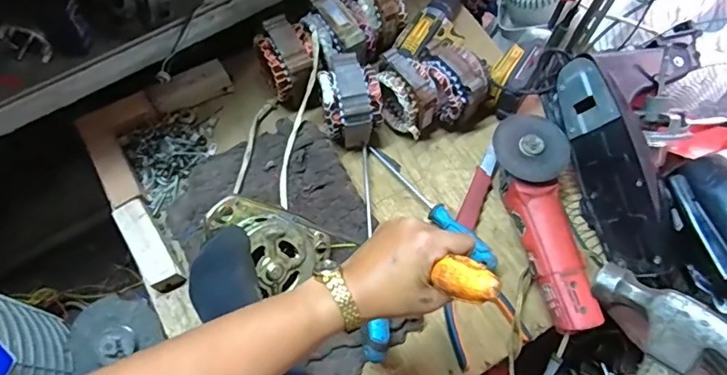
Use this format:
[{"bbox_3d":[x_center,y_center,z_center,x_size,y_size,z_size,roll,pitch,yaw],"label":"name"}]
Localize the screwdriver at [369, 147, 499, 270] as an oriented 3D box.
[{"bbox_3d":[0.093,0.024,0.692,0.037,0.035,0.247,-35,58,-15],"label":"screwdriver"}]

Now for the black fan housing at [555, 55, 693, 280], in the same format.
[{"bbox_3d":[0.336,-0.030,0.648,0.057,0.121,0.297,-16,80,-8],"label":"black fan housing"}]

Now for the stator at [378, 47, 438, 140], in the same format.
[{"bbox_3d":[0.060,-0.137,0.714,0.066,0.089,0.110,-42,73,-17],"label":"stator"}]

